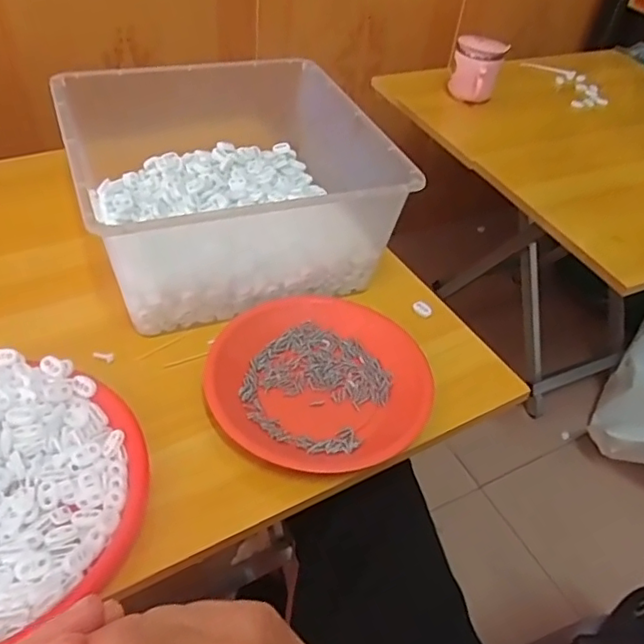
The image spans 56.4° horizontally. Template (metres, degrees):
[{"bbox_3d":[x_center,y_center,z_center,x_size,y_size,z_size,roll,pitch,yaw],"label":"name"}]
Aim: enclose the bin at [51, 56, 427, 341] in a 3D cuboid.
[{"bbox_3d":[-0.101,-0.146,0.632,0.287,0.136,0.293,-15,49,-21],"label":"bin"}]

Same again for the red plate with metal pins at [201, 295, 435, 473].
[{"bbox_3d":[-0.002,0.049,0.542,0.192,0.030,0.179,4,45,-4],"label":"red plate with metal pins"}]

